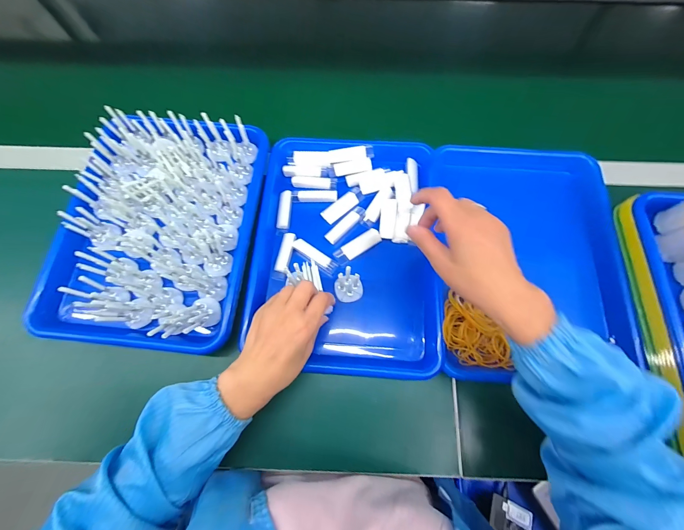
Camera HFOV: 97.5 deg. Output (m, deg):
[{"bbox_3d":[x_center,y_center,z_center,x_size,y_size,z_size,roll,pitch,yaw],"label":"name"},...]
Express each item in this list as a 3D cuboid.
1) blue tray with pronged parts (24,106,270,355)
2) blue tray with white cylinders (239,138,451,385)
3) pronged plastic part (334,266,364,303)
[{"bbox_3d":[-0.246,-0.056,0.402,0.247,0.069,0.319,5,71,2],"label":"blue tray with pronged parts"},{"bbox_3d":[0.007,-0.025,0.411,0.241,0.044,0.324,4,71,1],"label":"blue tray with white cylinders"},{"bbox_3d":[0.009,0.026,0.385,0.037,0.039,0.036,4,71,1],"label":"pronged plastic part"}]

